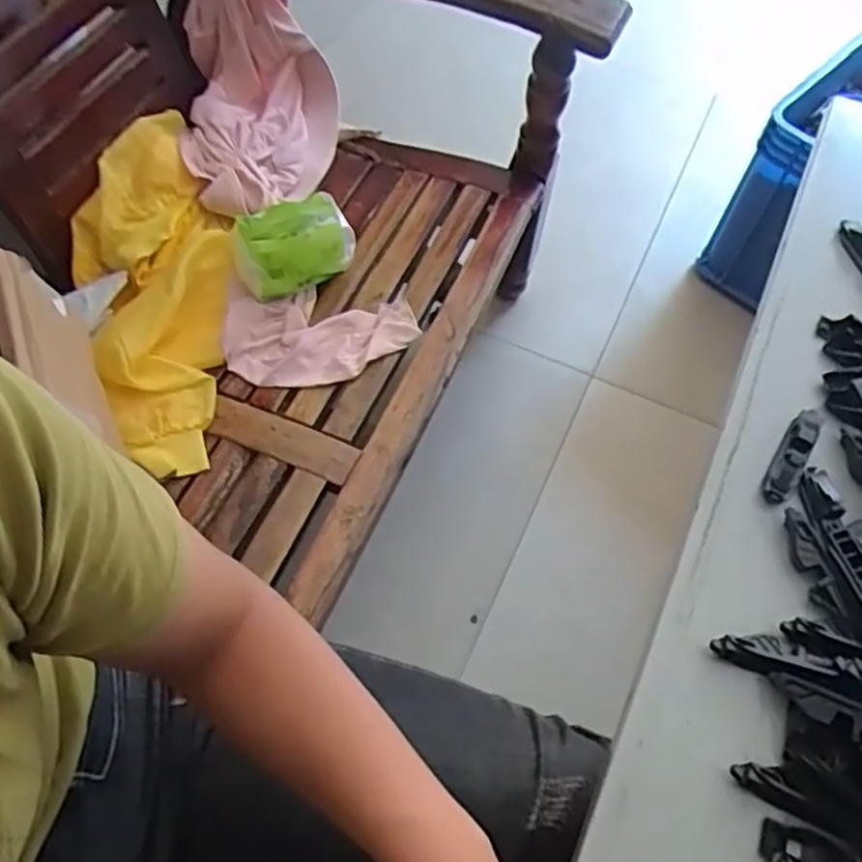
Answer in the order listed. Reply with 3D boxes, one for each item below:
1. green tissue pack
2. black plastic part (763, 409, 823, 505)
[{"bbox_3d":[-0.158,-0.220,0.865,0.142,0.081,0.097,-17,63,-12],"label":"green tissue pack"},{"bbox_3d":[0.243,0.013,0.493,0.017,0.018,0.079,32,64,14],"label":"black plastic part"}]

